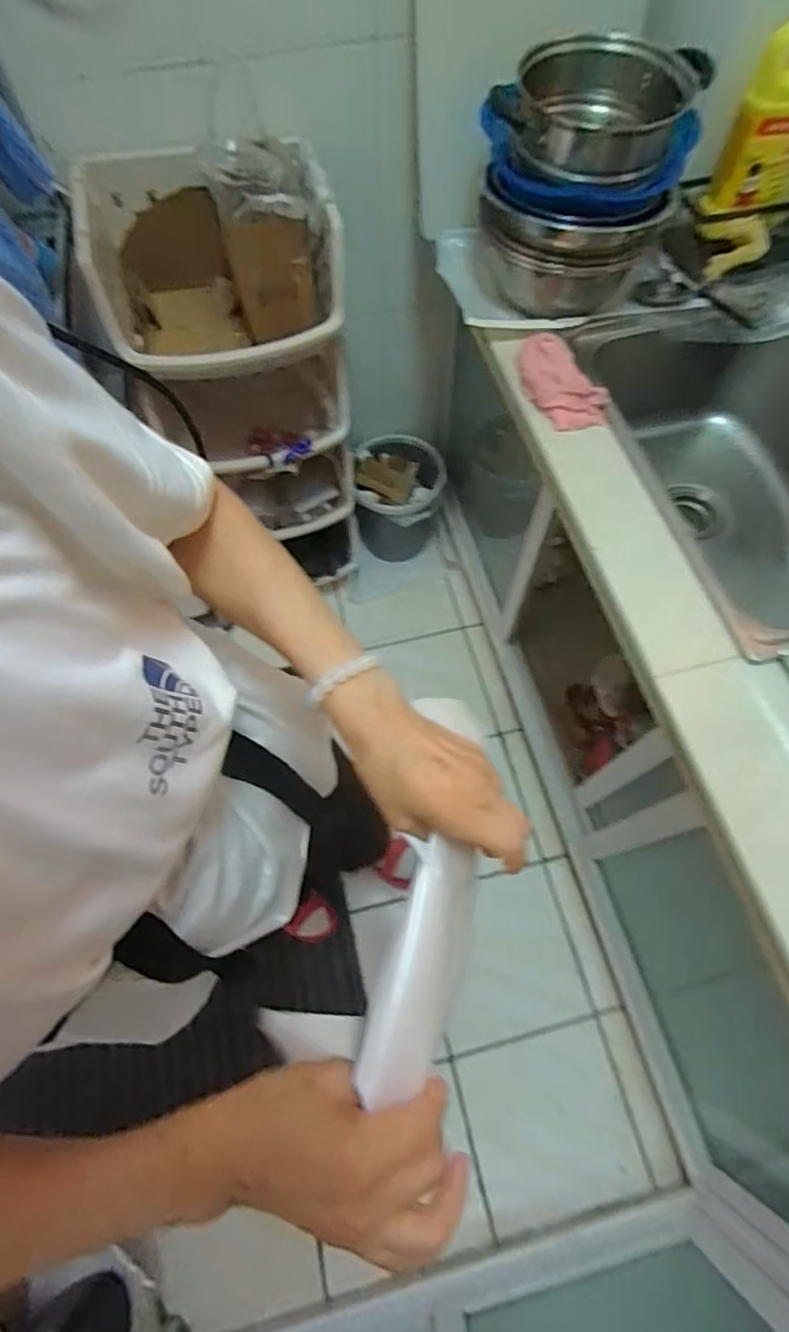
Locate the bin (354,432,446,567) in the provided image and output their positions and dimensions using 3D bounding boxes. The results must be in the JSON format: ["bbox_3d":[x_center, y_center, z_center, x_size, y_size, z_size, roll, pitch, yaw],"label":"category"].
[{"bbox_3d":[0.006,-0.429,1.512,0.237,0.252,0.228,5,66,3],"label":"bin"}]

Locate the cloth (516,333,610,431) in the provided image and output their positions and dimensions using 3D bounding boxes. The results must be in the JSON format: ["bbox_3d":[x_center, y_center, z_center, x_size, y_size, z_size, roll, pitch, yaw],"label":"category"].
[{"bbox_3d":[0.229,-0.399,0.792,0.091,0.042,0.171,-28,68,-12],"label":"cloth"}]

